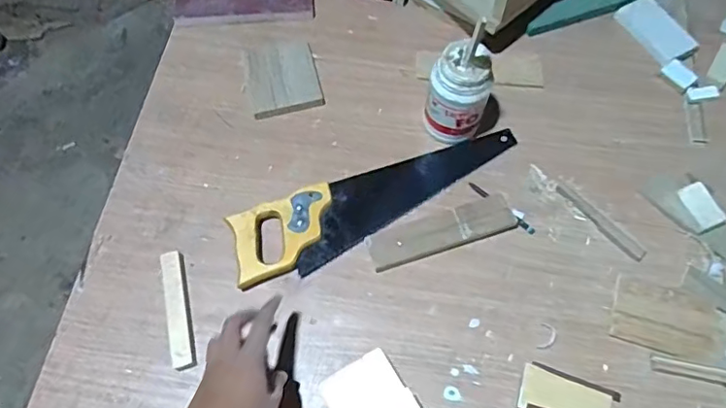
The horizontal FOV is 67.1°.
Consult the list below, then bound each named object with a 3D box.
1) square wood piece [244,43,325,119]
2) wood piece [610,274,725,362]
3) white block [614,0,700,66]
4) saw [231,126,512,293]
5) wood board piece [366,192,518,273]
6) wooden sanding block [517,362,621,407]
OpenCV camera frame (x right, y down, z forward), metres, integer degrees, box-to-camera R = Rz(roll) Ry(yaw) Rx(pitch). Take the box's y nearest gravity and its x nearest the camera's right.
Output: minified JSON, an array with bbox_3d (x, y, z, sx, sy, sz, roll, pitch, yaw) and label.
[{"bbox_3d":[-0.119,-0.183,0.796,0.105,0.006,0.117,-13,68,-5],"label":"square wood piece"},{"bbox_3d":[0.373,0.140,0.662,0.133,0.006,0.080,15,68,7],"label":"wood piece"},{"bbox_3d":[0.448,-0.267,0.837,0.063,0.017,0.115,-29,70,-11],"label":"white block"},{"bbox_3d":[0.027,-0.009,0.707,0.397,0.030,0.098,-22,69,-8],"label":"saw"},{"bbox_3d":[0.100,0.035,0.698,0.188,0.013,0.052,-18,68,-7],"label":"wood board piece"},{"bbox_3d":[0.230,0.223,0.611,0.112,0.029,0.058,16,68,7],"label":"wooden sanding block"}]

